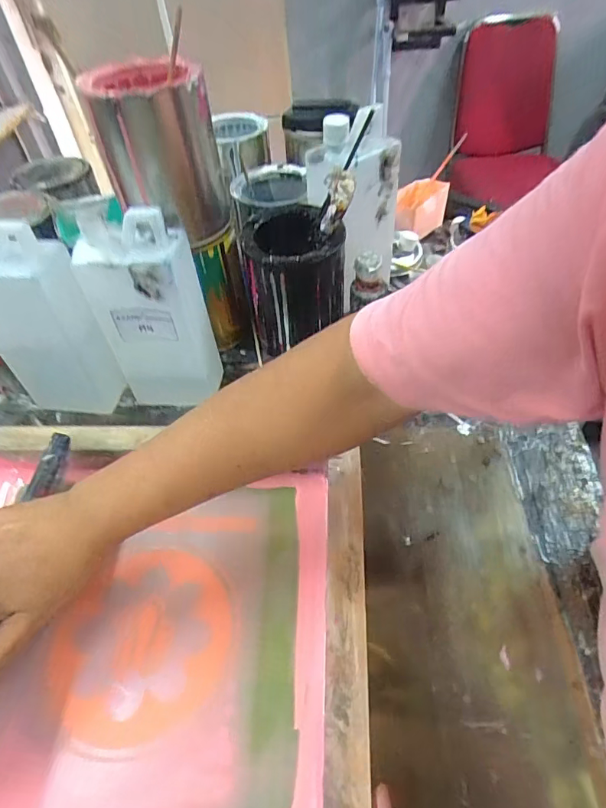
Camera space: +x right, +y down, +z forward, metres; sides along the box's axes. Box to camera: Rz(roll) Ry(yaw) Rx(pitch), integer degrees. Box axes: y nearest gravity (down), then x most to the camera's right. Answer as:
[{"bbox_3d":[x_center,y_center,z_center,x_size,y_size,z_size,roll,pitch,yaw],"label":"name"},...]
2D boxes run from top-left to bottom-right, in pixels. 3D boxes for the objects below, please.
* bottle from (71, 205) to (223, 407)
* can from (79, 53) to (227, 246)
[{"bbox_3d":[-0.151,-0.088,0.486,0.106,0.210,0.055,-3,48,1],"label":"bottle"},{"bbox_3d":[-0.136,-0.239,0.450,0.097,0.123,0.096,-2,48,2],"label":"can"}]

